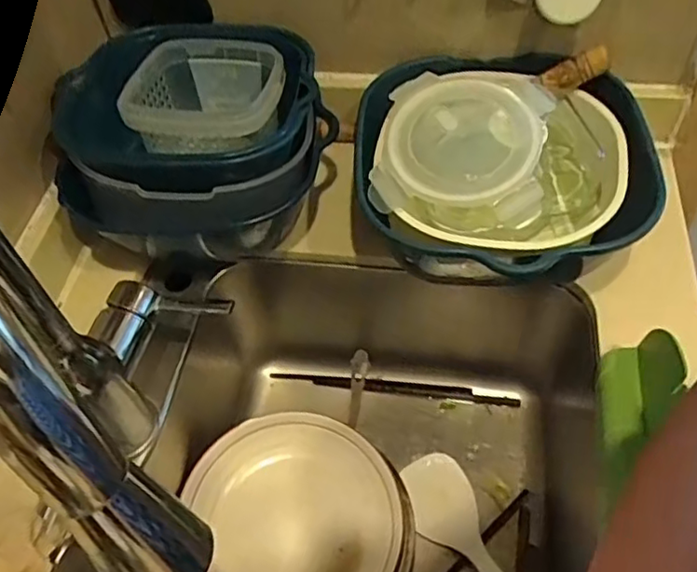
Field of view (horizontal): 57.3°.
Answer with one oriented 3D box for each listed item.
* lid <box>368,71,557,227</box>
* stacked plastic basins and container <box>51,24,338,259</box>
[{"bbox_3d":[0.094,-0.120,0.526,0.130,0.019,0.130,11,71,11],"label":"lid"},{"bbox_3d":[-0.126,-0.129,0.591,0.193,0.135,0.194,-1,54,1],"label":"stacked plastic basins and container"}]

